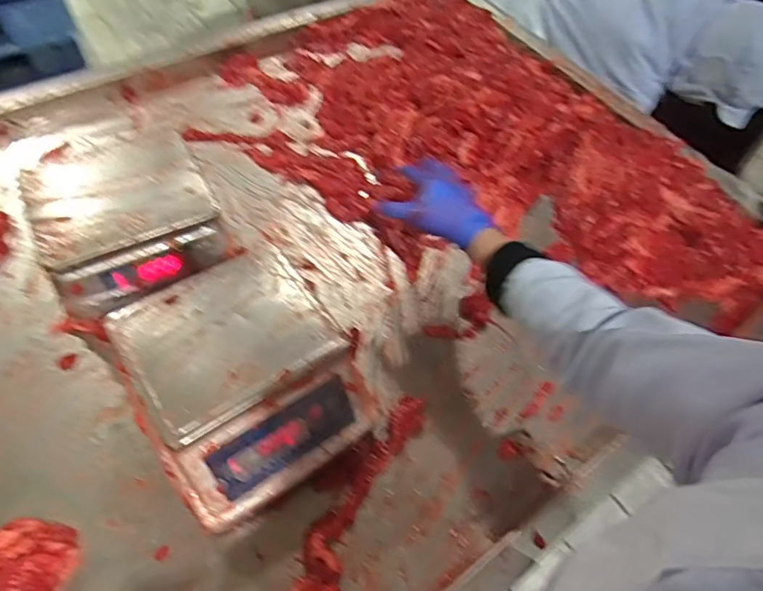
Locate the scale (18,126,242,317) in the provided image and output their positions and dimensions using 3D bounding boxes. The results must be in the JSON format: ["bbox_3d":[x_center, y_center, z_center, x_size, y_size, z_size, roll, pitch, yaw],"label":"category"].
[{"bbox_3d":[-0.356,-0.113,0.722,0.225,0.107,0.235,-24,64,-19],"label":"scale"}]

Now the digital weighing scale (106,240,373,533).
[{"bbox_3d":[-0.153,0.092,0.578,0.215,0.116,0.242,-29,66,-21],"label":"digital weighing scale"}]

